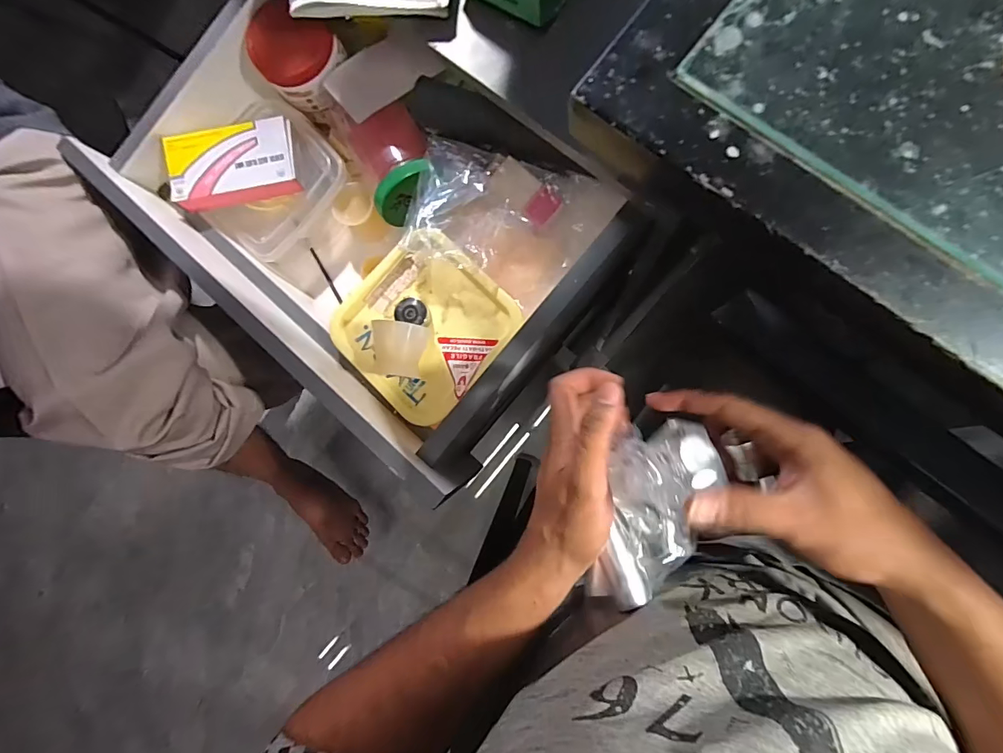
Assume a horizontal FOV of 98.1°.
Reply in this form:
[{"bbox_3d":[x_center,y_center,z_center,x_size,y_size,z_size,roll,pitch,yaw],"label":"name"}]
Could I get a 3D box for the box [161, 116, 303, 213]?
[{"bbox_3d":[-0.321,-0.254,0.517,0.146,0.028,0.097,-8,85,8],"label":"box"}]

